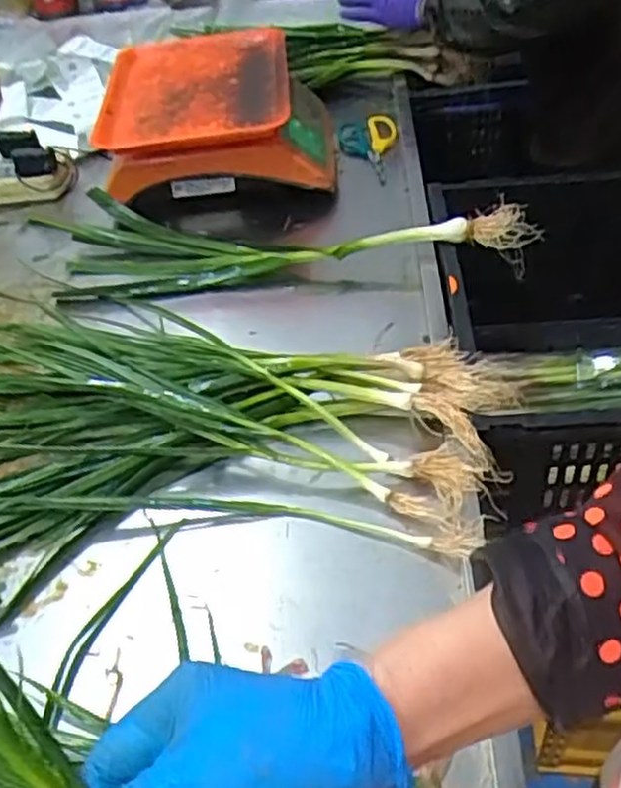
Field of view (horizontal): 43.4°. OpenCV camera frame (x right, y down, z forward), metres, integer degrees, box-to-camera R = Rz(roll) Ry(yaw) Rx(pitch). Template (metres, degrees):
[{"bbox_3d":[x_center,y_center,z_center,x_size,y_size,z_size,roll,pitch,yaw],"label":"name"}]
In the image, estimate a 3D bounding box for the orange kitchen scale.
[{"bbox_3d":[-0.115,-0.340,0.986,0.274,0.132,0.262,-3,45,4],"label":"orange kitchen scale"}]

